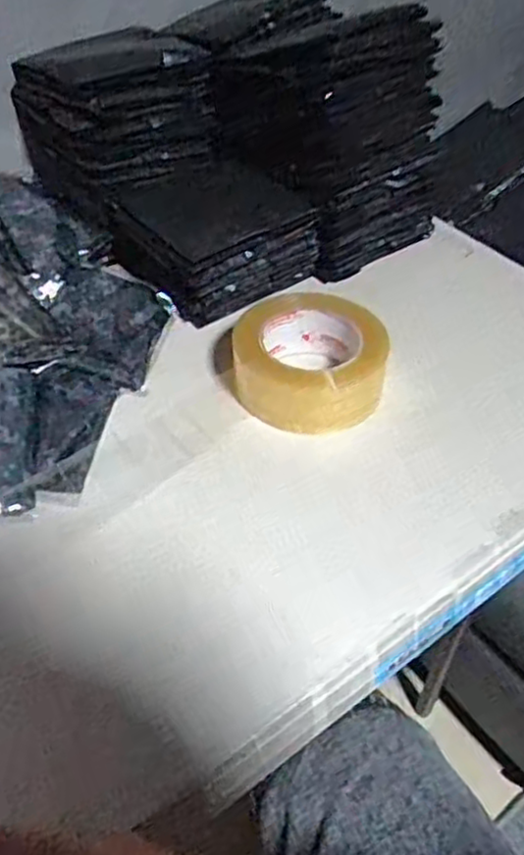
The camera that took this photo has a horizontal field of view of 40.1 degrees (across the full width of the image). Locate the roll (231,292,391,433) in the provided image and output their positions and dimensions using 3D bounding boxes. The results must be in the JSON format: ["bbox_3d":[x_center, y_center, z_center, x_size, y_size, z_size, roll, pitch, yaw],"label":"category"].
[{"bbox_3d":[0.039,-0.056,0.587,0.119,0.053,0.119,1,46,-1],"label":"roll"}]

